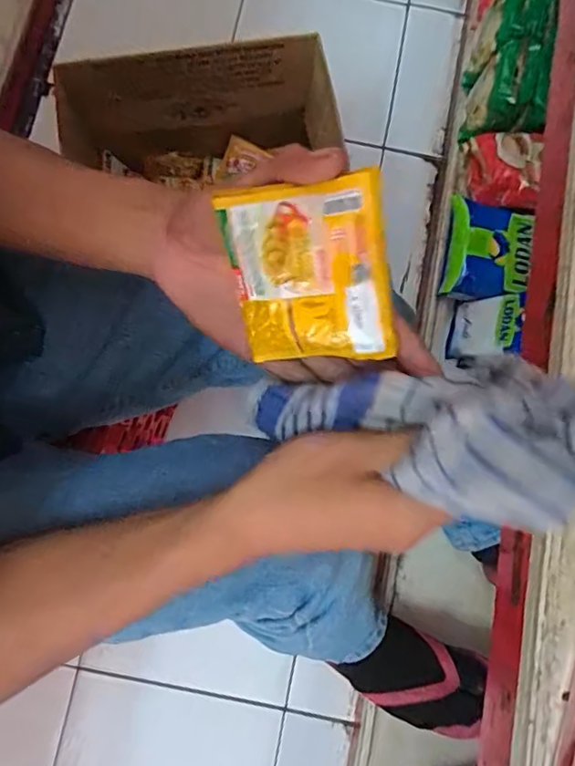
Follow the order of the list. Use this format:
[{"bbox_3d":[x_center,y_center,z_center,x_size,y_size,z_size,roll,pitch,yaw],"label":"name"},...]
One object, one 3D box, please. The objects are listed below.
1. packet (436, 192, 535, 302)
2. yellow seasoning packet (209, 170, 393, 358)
[{"bbox_3d":[0.282,-0.186,0.762,0.111,0.028,0.150,12,79,1],"label":"packet"},{"bbox_3d":[0.010,-0.050,0.256,0.076,0.006,0.082,0,117,24],"label":"yellow seasoning packet"}]

